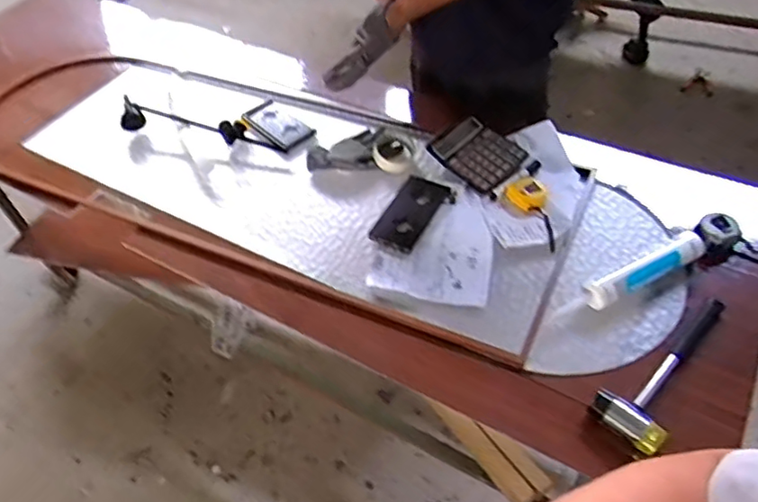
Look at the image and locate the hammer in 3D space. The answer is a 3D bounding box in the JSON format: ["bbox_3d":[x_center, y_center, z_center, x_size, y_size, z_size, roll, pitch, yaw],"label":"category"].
[{"bbox_3d":[0.441,0.168,0.877,0.304,0.032,0.100,-36,56,-23],"label":"hammer"}]

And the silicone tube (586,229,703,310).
[{"bbox_3d":[0.439,0.029,0.979,0.228,0.057,0.047,-25,52,-15],"label":"silicone tube"}]

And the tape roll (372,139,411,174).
[{"bbox_3d":[0.027,-0.198,1.236,0.081,0.018,0.089,-3,50,3],"label":"tape roll"}]

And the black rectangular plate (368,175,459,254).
[{"bbox_3d":[0.068,-0.074,1.149,0.102,0.016,0.193,21,55,21],"label":"black rectangular plate"}]

